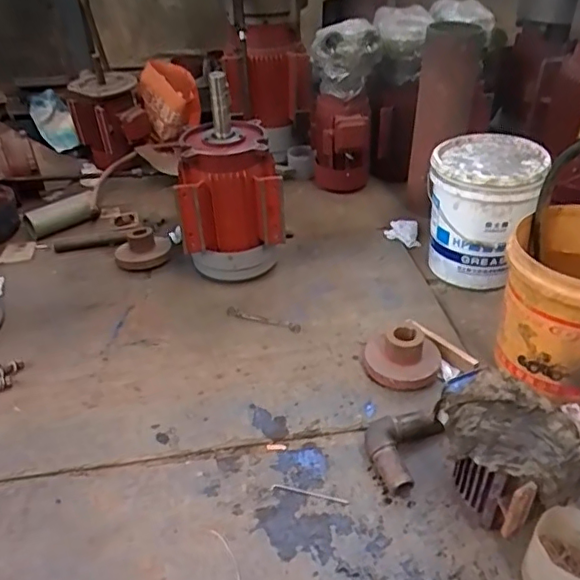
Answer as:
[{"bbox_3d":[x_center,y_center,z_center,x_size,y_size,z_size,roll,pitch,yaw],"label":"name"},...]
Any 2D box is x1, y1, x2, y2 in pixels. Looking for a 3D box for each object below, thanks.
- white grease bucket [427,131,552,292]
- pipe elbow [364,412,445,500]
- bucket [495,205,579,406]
[{"bbox_3d":[0.509,-0.205,1.525,0.267,0.347,0.259,0,37,0],"label":"white grease bucket"},{"bbox_3d":[0.200,0.295,1.069,0.125,0.053,0.178,20,42,25],"label":"pipe elbow"},{"bbox_3d":[0.596,0.033,1.204,0.282,0.330,0.295,20,42,25],"label":"bucket"}]

